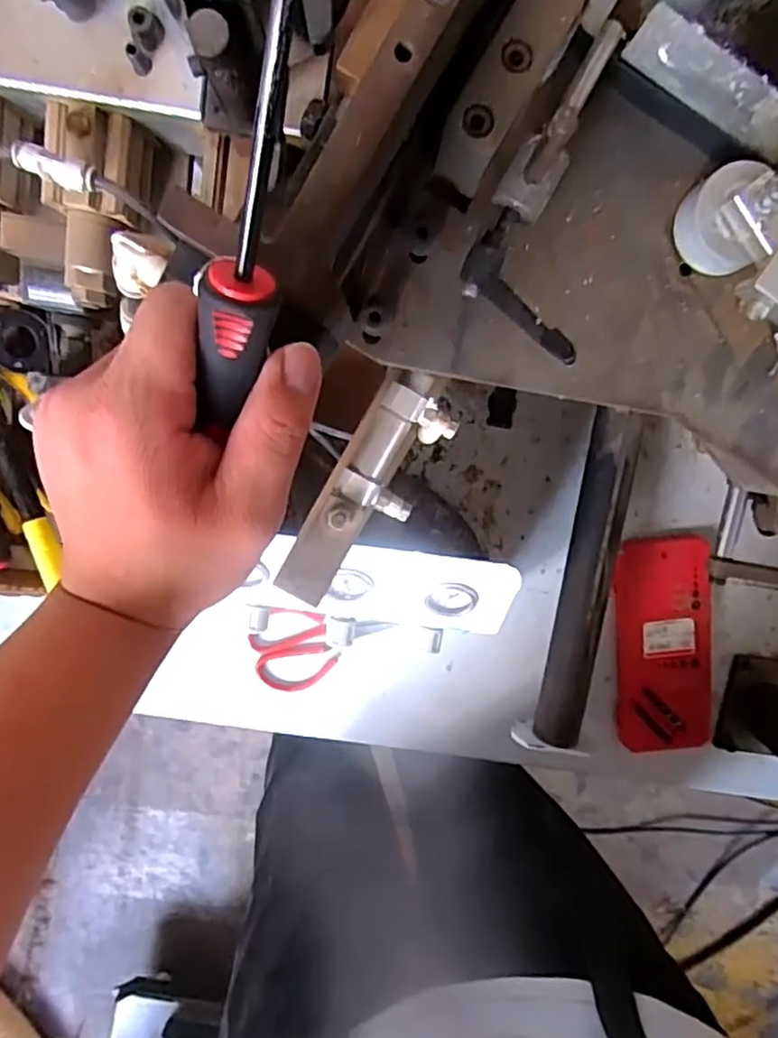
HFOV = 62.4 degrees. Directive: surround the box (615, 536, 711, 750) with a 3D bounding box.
[{"bbox_3d":[0.296,0.135,0.688,0.097,0.030,0.229,-3,100,0],"label":"box"}]

